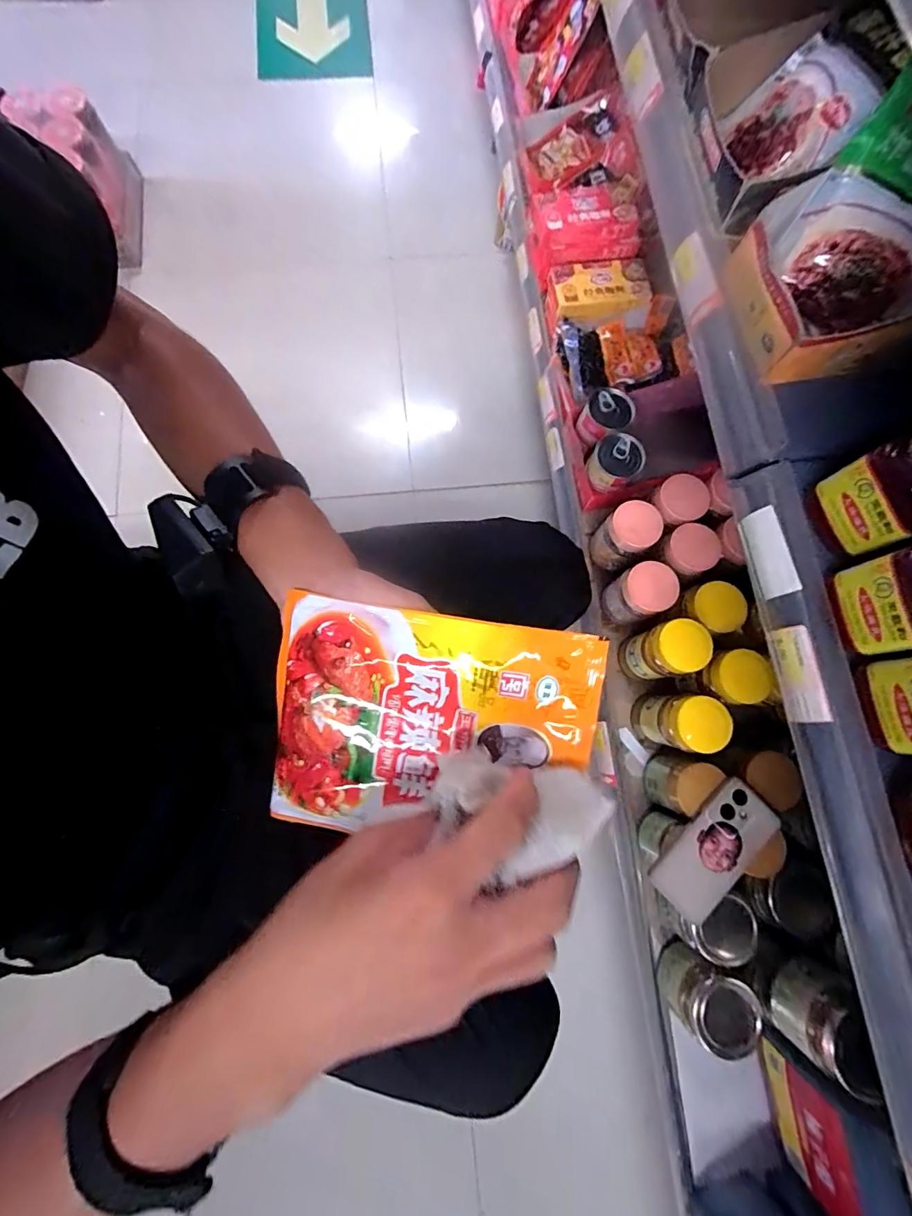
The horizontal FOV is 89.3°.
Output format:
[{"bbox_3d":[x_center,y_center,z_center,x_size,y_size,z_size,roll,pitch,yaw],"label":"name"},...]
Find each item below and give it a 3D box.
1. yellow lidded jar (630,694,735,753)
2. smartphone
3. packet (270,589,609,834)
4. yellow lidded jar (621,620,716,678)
[{"bbox_3d":[0.289,0.148,0.606,0.065,0.131,0.068,0,77,-1],"label":"yellow lidded jar"},{"bbox_3d":[0.314,0.289,0.555,0.165,0.012,0.081,-43,82,-10],"label":"smartphone"},{"bbox_3d":[-0.016,0.068,0.261,0.179,0.012,0.128,7,94,6],"label":"packet"},{"bbox_3d":[0.280,0.060,0.631,0.067,0.138,0.065,0,77,-1],"label":"yellow lidded jar"}]

